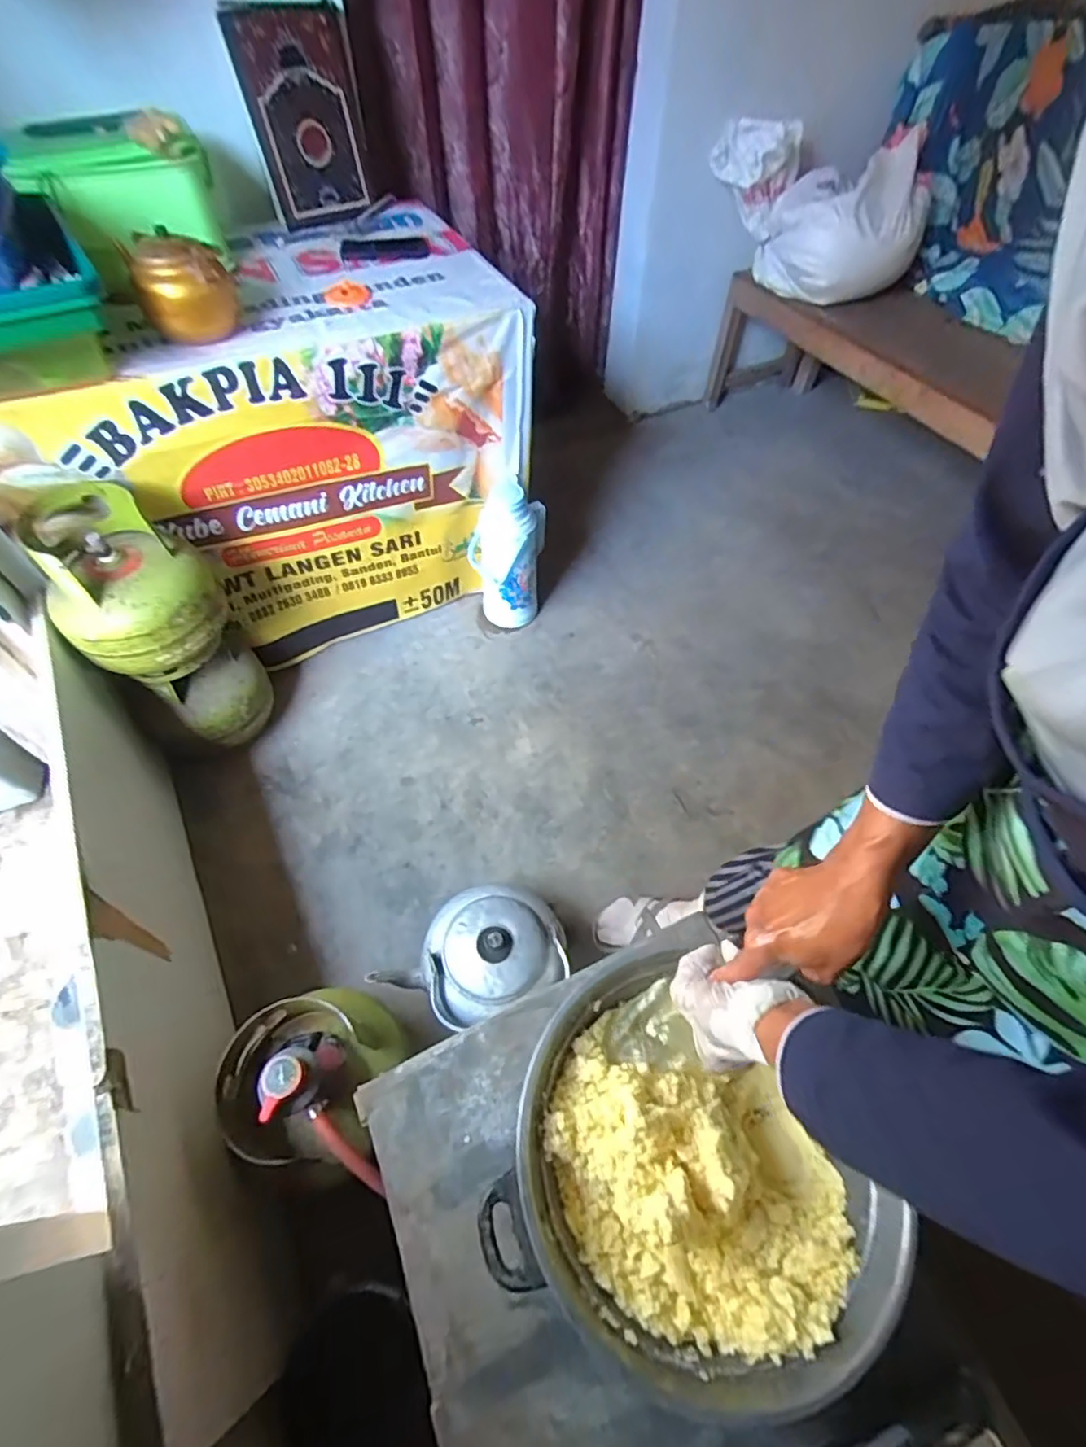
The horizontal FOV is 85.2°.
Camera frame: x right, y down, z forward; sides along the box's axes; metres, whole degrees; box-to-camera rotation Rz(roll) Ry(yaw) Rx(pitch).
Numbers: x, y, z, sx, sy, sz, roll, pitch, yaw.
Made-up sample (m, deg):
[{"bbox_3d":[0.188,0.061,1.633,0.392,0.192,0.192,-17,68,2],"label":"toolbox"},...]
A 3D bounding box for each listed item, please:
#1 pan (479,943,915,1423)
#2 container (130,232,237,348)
[{"bbox_3d":[0.131,0.372,0.516,0.304,0.104,0.268,18,58,11],"label":"pan"},{"bbox_3d":[-0.550,-0.671,0.902,0.135,0.113,0.140,-21,59,-14],"label":"container"}]

